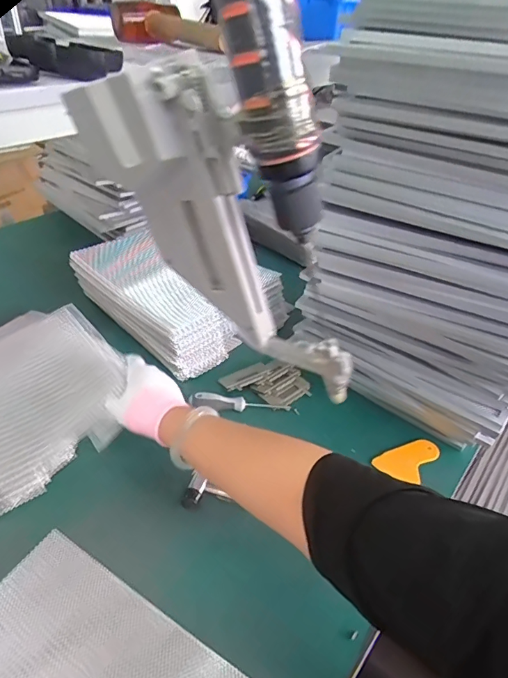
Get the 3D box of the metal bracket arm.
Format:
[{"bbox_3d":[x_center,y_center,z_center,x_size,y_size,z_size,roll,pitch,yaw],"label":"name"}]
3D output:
[{"bbox_3d":[-0.017,-0.052,0.291,0.090,0.230,0.036,-18,32,27],"label":"metal bracket arm"}]

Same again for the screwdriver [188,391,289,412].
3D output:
[{"bbox_3d":[-0.021,0.104,0.740,0.159,0.024,0.027,5,40,0],"label":"screwdriver"}]

